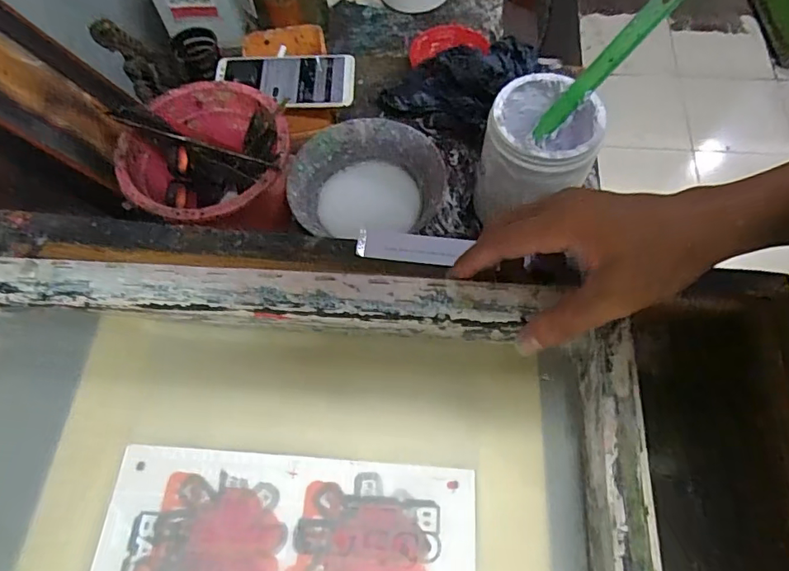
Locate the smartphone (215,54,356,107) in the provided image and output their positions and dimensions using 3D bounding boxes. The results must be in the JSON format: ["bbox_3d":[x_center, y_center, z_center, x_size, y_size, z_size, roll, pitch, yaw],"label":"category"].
[{"bbox_3d":[-0.125,-0.233,0.589,0.163,0.015,0.071,0,68,7],"label":"smartphone"}]

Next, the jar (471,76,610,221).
[{"bbox_3d":[0.133,-0.122,0.509,0.094,0.141,0.103,-1,65,2],"label":"jar"}]

